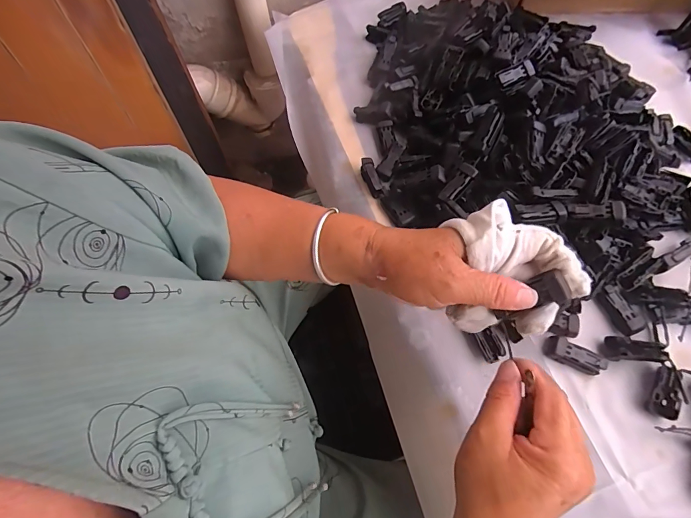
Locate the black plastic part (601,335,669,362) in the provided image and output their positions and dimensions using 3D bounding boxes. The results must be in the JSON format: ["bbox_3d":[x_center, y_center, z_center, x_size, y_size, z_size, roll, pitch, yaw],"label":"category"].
[{"bbox_3d":[0.261,0.083,0.345,0.047,0.010,0.021,0,62,37],"label":"black plastic part"}]

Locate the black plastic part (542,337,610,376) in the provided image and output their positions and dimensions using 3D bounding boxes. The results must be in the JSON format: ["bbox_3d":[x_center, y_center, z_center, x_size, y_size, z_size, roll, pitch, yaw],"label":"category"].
[{"bbox_3d":[0.212,0.091,0.352,0.051,0.013,0.022,28,73,13],"label":"black plastic part"}]

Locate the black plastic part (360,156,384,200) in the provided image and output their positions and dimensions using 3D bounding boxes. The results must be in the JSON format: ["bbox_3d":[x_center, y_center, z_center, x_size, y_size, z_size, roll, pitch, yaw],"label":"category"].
[{"bbox_3d":[0.030,-0.094,0.440,0.015,0.019,0.048,-20,70,-4],"label":"black plastic part"}]

